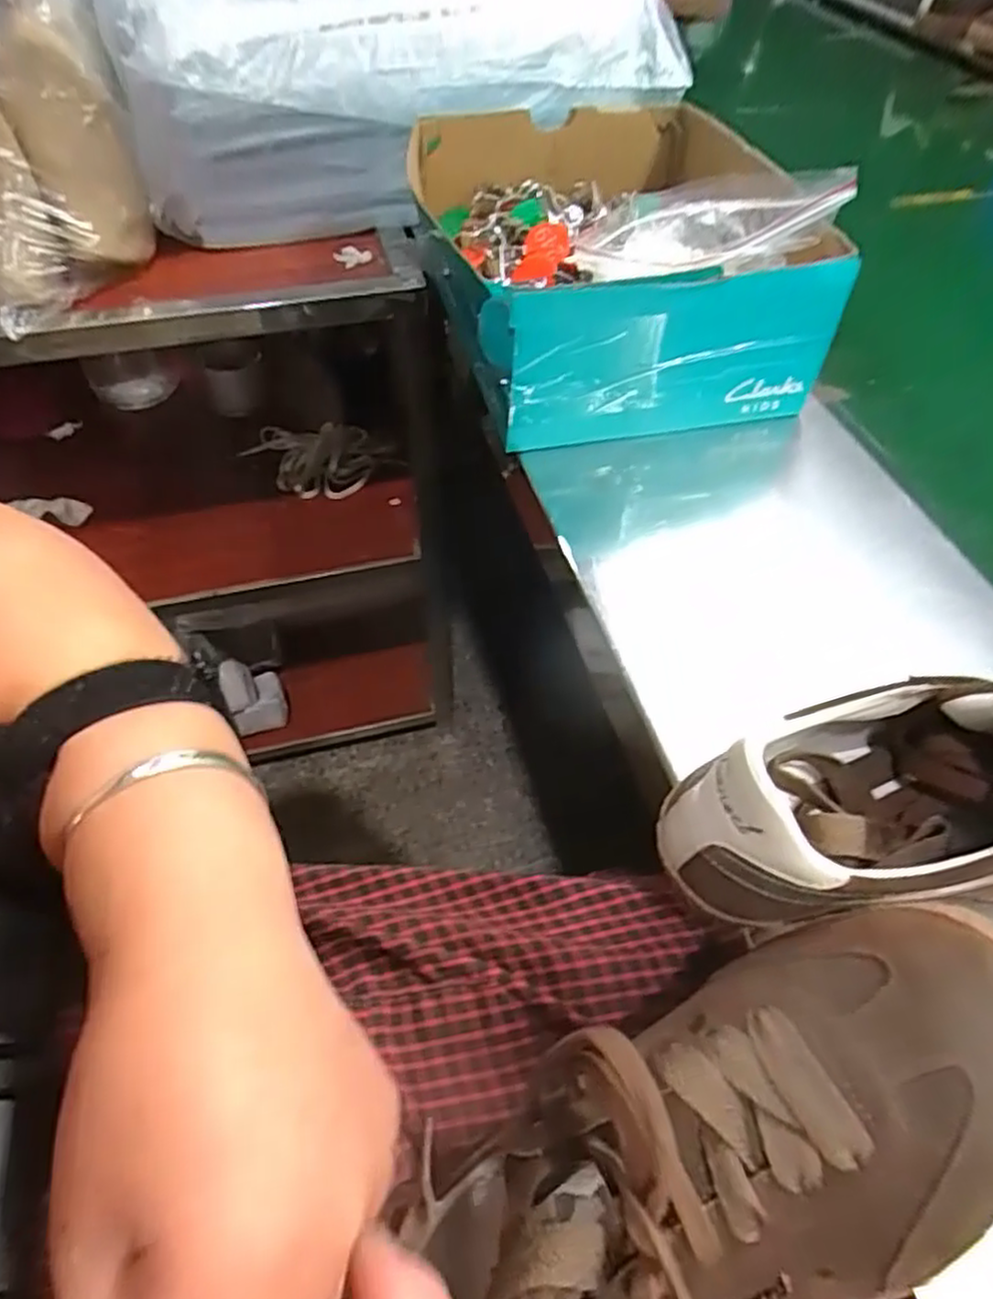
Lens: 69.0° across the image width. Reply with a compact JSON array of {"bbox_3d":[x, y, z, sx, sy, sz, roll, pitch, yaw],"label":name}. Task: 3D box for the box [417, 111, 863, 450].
[{"bbox_3d":[0.077,-0.301,0.542,0.245,0.116,0.310,-11,54,-9],"label":"box"}]

